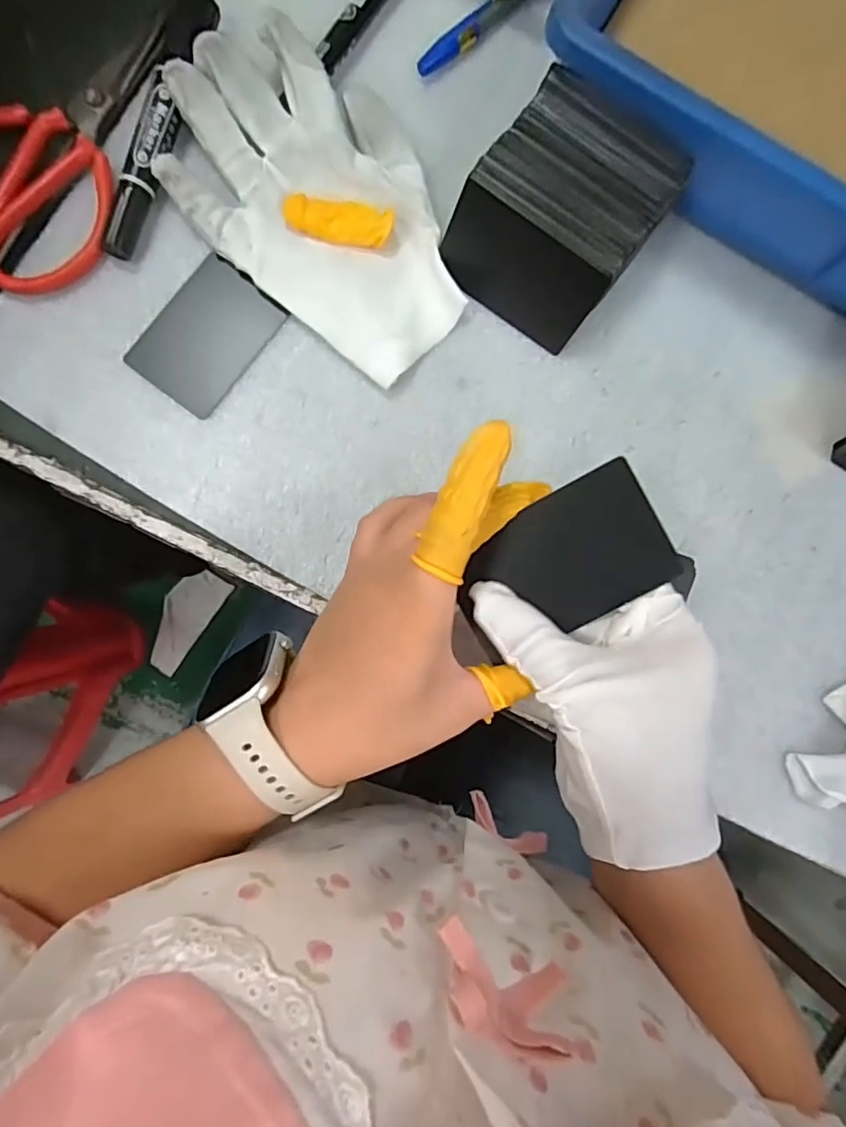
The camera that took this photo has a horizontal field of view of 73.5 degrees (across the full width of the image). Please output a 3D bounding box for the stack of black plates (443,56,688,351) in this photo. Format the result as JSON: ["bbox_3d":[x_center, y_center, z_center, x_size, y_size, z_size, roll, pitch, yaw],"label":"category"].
[{"bbox_3d":[0.071,-0.179,0.295,0.084,0.049,0.099,36,86,-2],"label":"stack of black plates"}]

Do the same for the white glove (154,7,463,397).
[{"bbox_3d":[-0.050,-0.192,0.298,0.176,0.024,0.113,39,86,-2],"label":"white glove"}]

